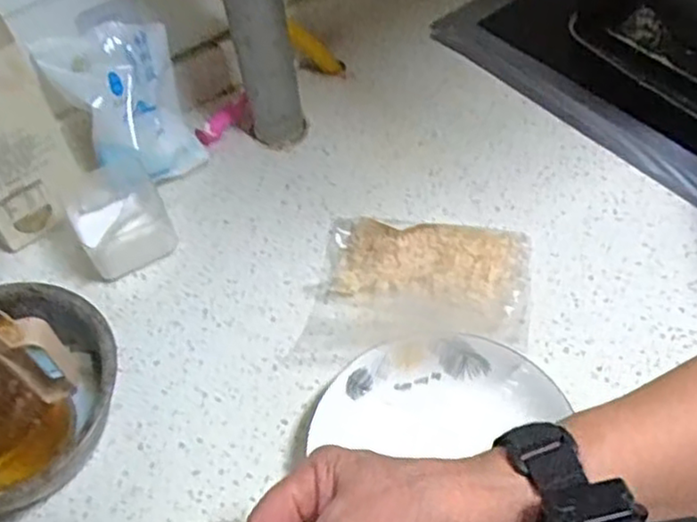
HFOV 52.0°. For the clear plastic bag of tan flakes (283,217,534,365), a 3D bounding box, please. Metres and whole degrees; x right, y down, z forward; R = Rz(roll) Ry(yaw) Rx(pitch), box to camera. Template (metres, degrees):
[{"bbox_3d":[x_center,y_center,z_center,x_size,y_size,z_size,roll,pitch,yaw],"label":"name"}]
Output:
[{"bbox_3d":[0.054,0.020,0.556,0.167,0.025,0.128,5,53,10],"label":"clear plastic bag of tan flakes"}]

